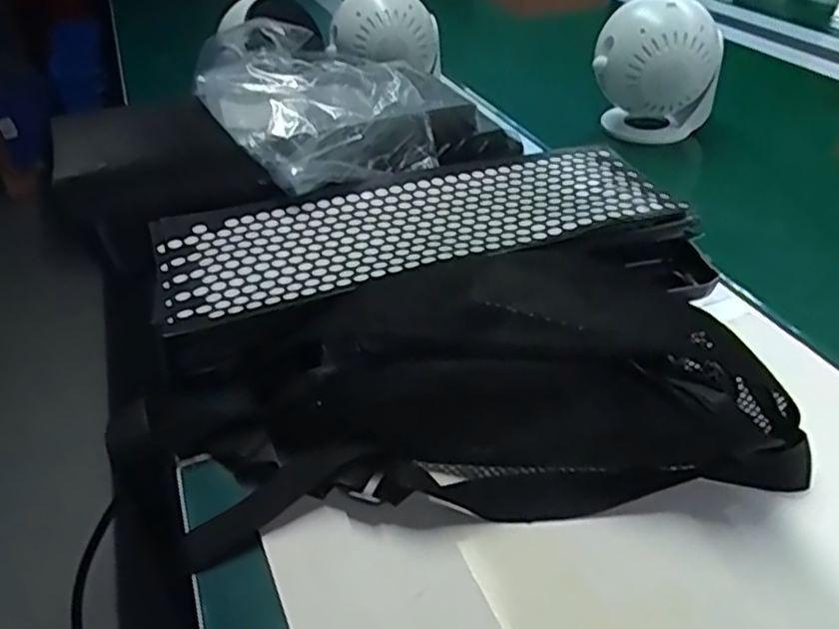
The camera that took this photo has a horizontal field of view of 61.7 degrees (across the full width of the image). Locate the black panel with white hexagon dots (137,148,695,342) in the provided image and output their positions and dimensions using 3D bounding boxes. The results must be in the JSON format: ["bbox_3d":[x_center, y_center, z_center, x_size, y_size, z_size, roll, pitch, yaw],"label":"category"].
[{"bbox_3d":[0.000,-0.066,0.501,0.365,0.014,0.129,-16,38,-14],"label":"black panel with white hexagon dots"}]

